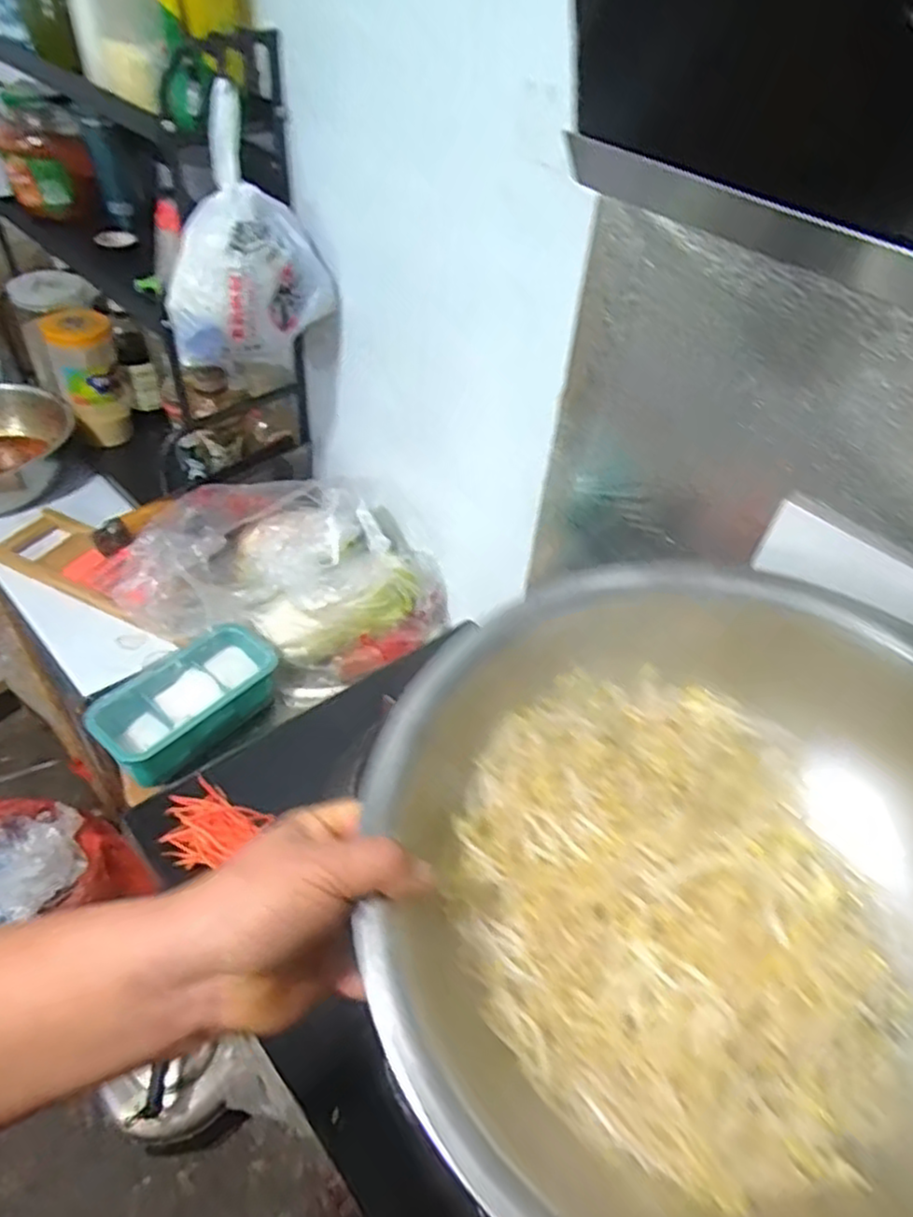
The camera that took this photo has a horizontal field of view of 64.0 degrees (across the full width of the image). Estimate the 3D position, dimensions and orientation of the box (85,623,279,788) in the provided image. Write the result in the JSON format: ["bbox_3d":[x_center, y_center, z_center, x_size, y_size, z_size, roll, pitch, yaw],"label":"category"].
[{"bbox_3d":[-0.291,0.103,0.806,0.102,0.074,0.196,34,52,25],"label":"box"}]

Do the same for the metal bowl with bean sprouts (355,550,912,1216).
[{"bbox_3d":[0.122,0.143,0.361,0.325,0.114,0.330,3,46,-3],"label":"metal bowl with bean sprouts"}]

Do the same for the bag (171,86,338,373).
[{"bbox_3d":[-0.214,-0.359,0.728,0.094,0.206,0.155,26,49,19],"label":"bag"}]

